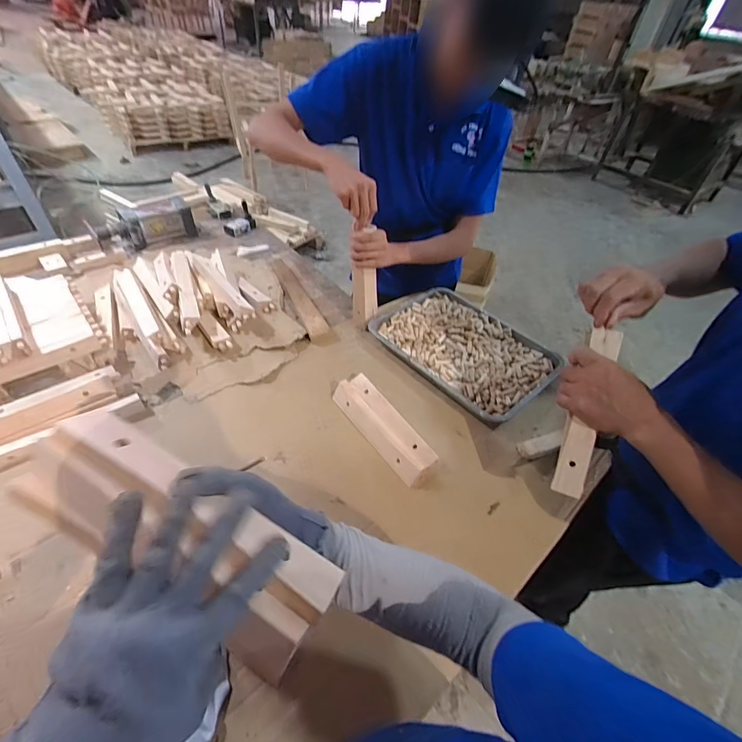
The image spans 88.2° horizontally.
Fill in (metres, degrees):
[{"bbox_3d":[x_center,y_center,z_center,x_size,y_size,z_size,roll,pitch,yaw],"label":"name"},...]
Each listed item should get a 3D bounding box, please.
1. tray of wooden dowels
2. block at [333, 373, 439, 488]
[{"bbox_3d":[0.220,-0.053,0.922,0.298,0.051,0.398,-32,58,-32],"label":"tray of wooden dowels"},{"bbox_3d":[0.024,0.105,0.750,0.078,0.032,0.249,-26,55,-29],"label":"block"}]

